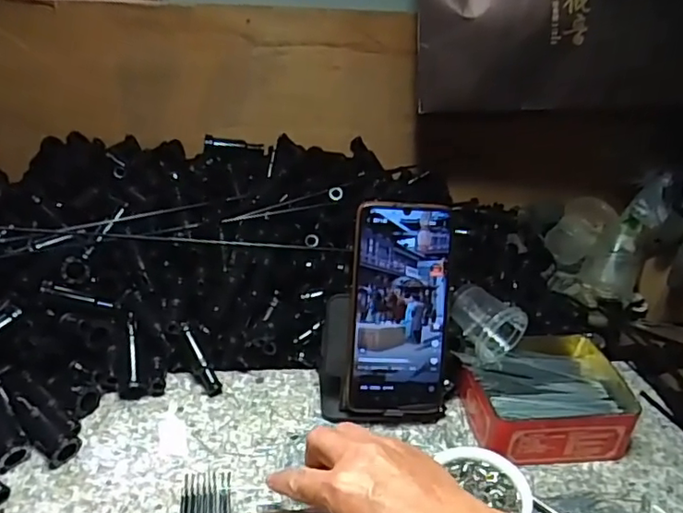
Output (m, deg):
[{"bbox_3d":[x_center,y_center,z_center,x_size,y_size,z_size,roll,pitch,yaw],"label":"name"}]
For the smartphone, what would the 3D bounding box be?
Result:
[{"bbox_3d":[0.046,0.042,0.466,0.075,0.165,0.008,2,6,-4],"label":"smartphone"}]

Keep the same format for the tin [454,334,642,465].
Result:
[{"bbox_3d":[0.166,0.113,0.488,0.135,0.042,0.111,-3,32,-12],"label":"tin"}]

